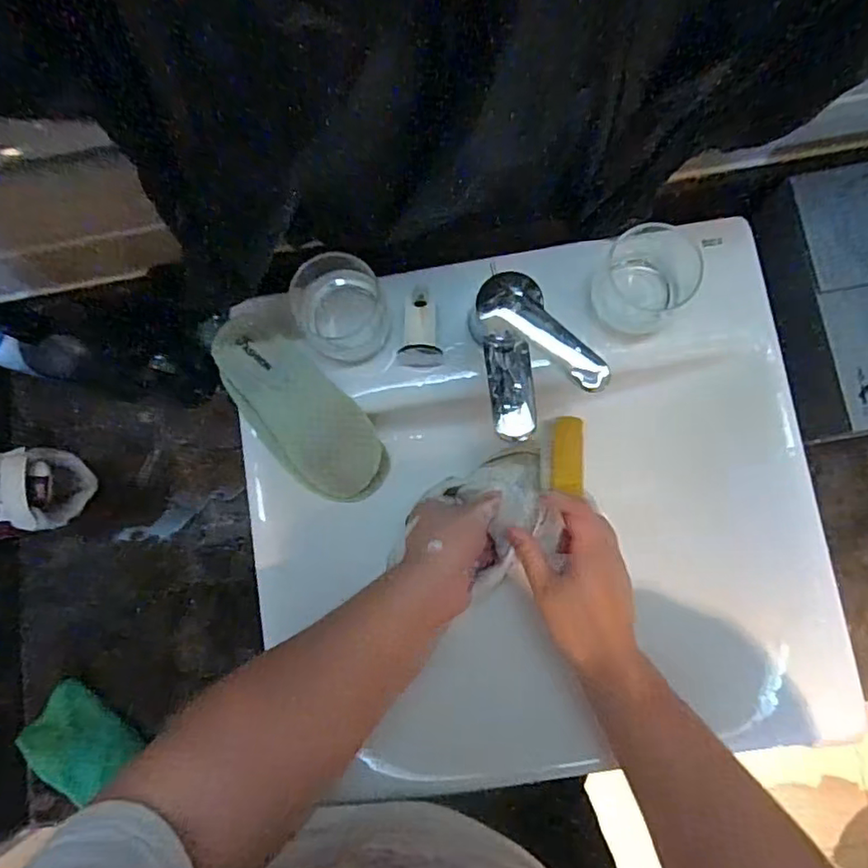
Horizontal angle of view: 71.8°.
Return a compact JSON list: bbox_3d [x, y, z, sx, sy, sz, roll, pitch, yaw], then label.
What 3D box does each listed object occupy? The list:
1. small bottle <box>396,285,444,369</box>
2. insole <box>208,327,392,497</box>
[{"bbox_3d":[-0.011,-0.093,0.511,0.036,0.027,0.066,1,82,3],"label":"small bottle"},{"bbox_3d":[-0.114,-0.017,0.524,0.082,0.019,0.183,-42,105,-3],"label":"insole"}]

